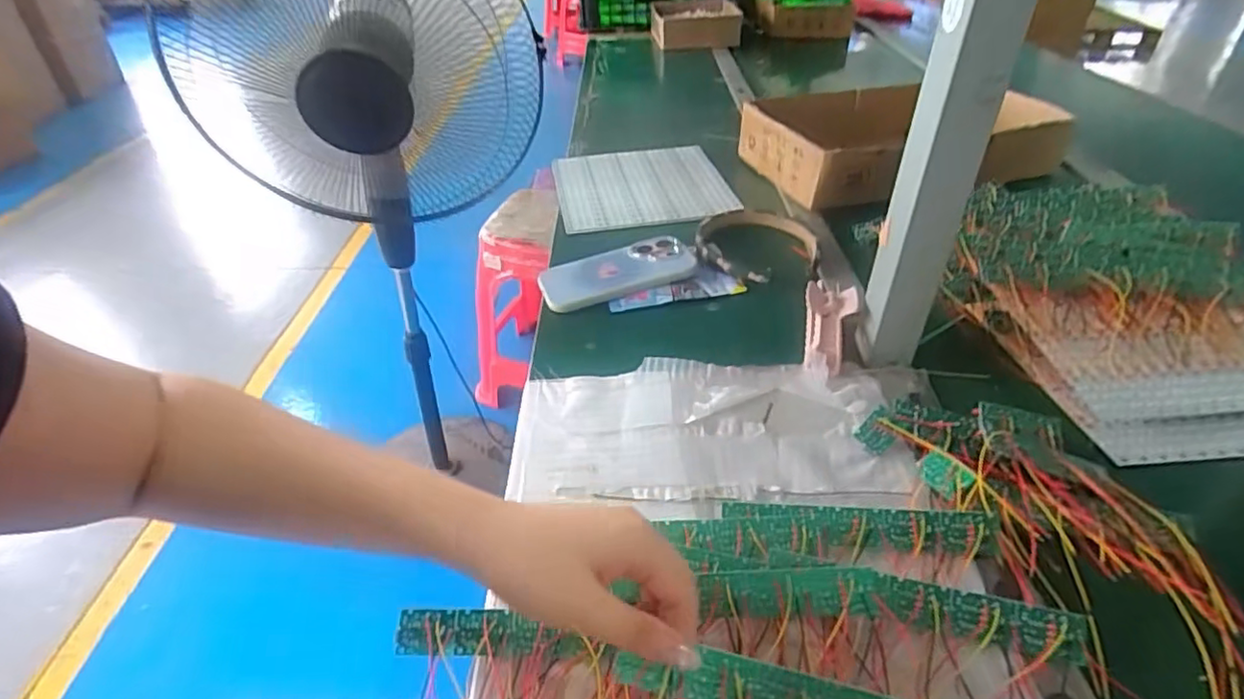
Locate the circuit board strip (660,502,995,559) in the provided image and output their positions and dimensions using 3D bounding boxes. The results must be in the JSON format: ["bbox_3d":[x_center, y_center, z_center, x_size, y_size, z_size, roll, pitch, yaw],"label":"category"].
[{"bbox_3d":[0.135,0.121,0.410,0.206,0.021,0.037,2,38,6],"label":"circuit board strip"}]

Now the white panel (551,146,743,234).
[{"bbox_3d":[0.025,-0.239,0.886,0.232,0.016,0.257,-6,38,-5],"label":"white panel"}]

